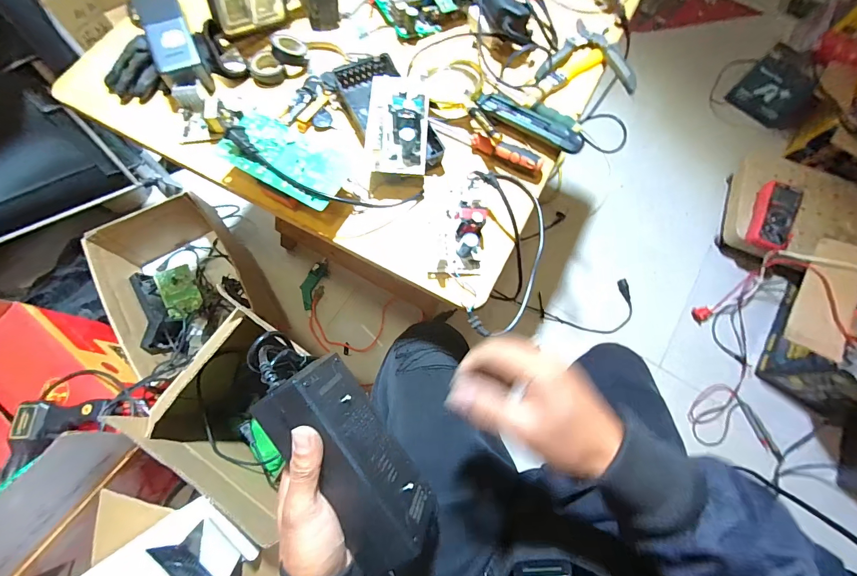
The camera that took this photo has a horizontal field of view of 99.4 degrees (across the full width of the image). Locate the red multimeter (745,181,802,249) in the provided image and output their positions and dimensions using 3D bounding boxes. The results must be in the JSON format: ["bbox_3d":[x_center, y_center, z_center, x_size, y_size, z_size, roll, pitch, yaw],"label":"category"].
[{"bbox_3d":[0.900,-0.185,0.941,0.087,0.049,0.189,18,87,4],"label":"red multimeter"}]

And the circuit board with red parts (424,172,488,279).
[{"bbox_3d":[0.034,-0.082,0.436,0.073,0.038,0.132,-2,73,-2],"label":"circuit board with red parts"}]

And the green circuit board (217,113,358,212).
[{"bbox_3d":[-0.172,-0.156,0.435,0.157,0.017,0.085,26,74,6],"label":"green circuit board"}]

